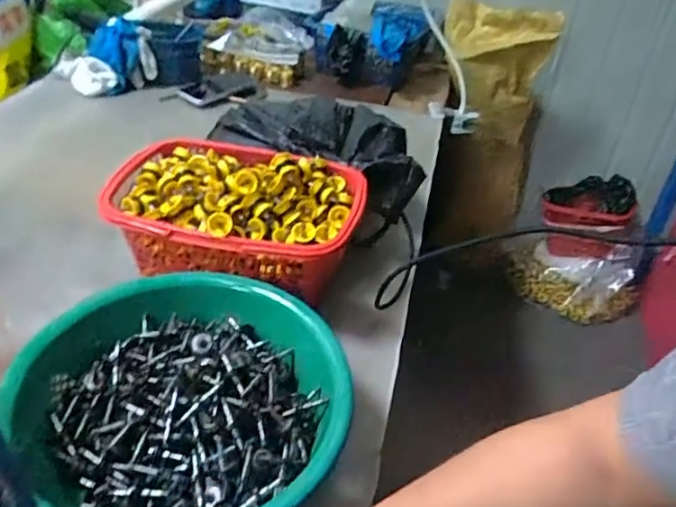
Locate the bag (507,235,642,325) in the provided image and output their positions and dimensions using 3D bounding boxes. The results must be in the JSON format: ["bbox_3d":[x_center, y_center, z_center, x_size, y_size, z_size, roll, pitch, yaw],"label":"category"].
[{"bbox_3d":[0.625,0.071,1.546,0.327,0.213,0.084,8,37,4],"label":"bag"}]

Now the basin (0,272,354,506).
[{"bbox_3d":[-0.133,0.122,0.506,0.252,0.084,0.260,3,37,-3],"label":"basin"}]

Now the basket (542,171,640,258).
[{"bbox_3d":[0.643,-0.103,1.544,0.208,0.184,0.163,3,37,-3],"label":"basket"}]

